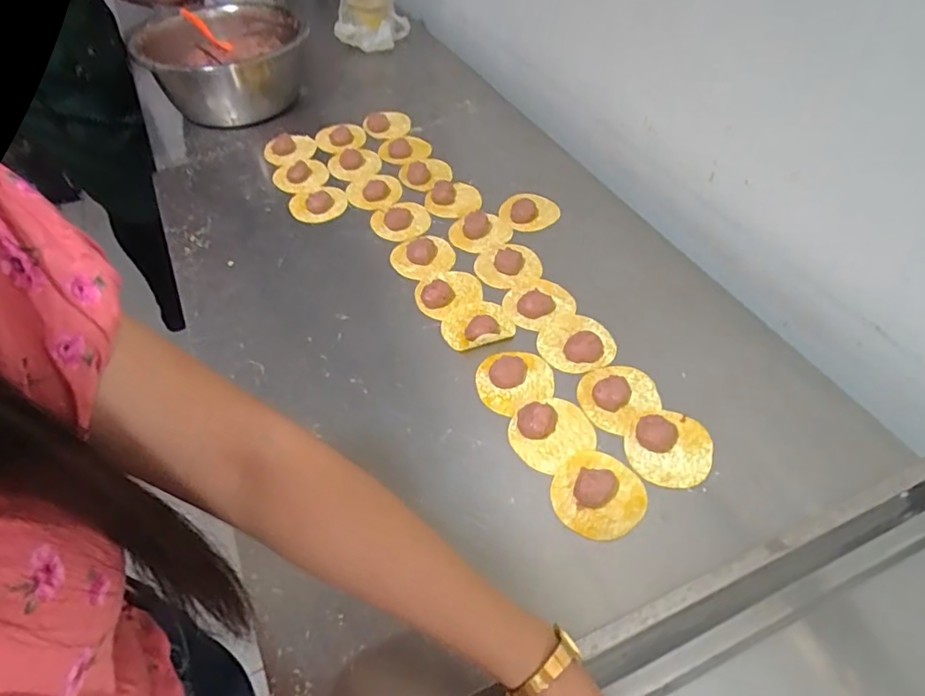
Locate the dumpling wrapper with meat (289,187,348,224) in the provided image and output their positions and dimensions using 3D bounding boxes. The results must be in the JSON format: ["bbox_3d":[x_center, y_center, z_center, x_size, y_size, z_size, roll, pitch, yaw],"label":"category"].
[{"bbox_3d":[-0.209,-0.209,0.820,0.082,0.017,0.064,-16,52,-8],"label":"dumpling wrapper with meat"}]

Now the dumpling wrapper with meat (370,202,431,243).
[{"bbox_3d":[-0.086,-0.179,0.788,0.082,0.016,0.083,-11,51,-5],"label":"dumpling wrapper with meat"}]

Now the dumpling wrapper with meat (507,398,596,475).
[{"bbox_3d":[0.088,0.079,0.558,0.080,0.018,0.068,-29,55,-18],"label":"dumpling wrapper with meat"}]

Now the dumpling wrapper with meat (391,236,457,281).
[{"bbox_3d":[-0.052,-0.118,0.739,0.082,0.009,0.081,-2,51,3],"label":"dumpling wrapper with meat"}]

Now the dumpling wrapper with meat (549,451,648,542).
[{"bbox_3d":[0.124,0.130,0.513,0.081,0.019,0.077,-2,51,3],"label":"dumpling wrapper with meat"}]

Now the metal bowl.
[{"bbox_3d":[-0.419,-0.511,1.010,0.264,0.127,0.264,0,49,0],"label":"metal bowl"}]

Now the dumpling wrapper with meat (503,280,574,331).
[{"bbox_3d":[0.092,-0.056,0.672,0.084,0.020,0.065,-12,51,-6],"label":"dumpling wrapper with meat"}]

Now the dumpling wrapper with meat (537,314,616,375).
[{"bbox_3d":[0.129,-0.011,0.636,0.085,0.021,0.085,-2,51,3],"label":"dumpling wrapper with meat"}]

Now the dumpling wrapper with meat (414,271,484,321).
[{"bbox_3d":[-0.016,-0.071,0.690,0.082,0.019,0.071,-23,53,-14],"label":"dumpling wrapper with meat"}]

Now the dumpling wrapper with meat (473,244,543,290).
[{"bbox_3d":[0.059,-0.108,0.718,0.082,0.015,0.078,-2,51,3],"label":"dumpling wrapper with meat"}]

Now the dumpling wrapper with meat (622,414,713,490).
[{"bbox_3d":[0.200,0.096,0.540,0.083,0.021,0.072,-9,51,-3],"label":"dumpling wrapper with meat"}]

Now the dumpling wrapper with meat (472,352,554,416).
[{"bbox_3d":[0.056,0.029,0.602,0.083,0.018,0.072,-24,54,-15],"label":"dumpling wrapper with meat"}]

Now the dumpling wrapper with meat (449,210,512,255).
[{"bbox_3d":[0.028,-0.160,0.763,0.084,0.018,0.071,-15,52,-8],"label":"dumpling wrapper with meat"}]

